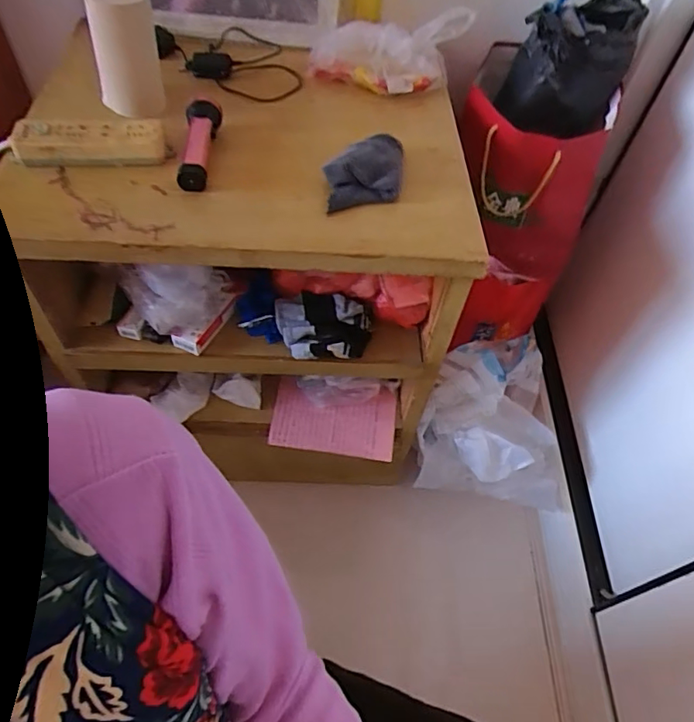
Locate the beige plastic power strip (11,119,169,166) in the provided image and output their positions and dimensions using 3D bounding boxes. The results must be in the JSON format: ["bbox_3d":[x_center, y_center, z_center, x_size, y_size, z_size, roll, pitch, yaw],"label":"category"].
[{"bbox_3d":[-0.289,-0.246,0.628,0.160,0.039,0.044,-1,55,-6],"label":"beige plastic power strip"}]

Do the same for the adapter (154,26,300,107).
[{"bbox_3d":[-0.169,-0.425,0.777,0.219,0.030,0.125,22,56,10],"label":"adapter"}]

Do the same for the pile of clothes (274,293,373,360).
[{"bbox_3d":[-0.035,-0.046,0.773,0.137,0.048,0.091,11,54,2],"label":"pile of clothes"}]

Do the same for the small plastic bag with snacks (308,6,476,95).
[{"bbox_3d":[0.054,-0.418,0.757,0.219,0.078,0.078,4,53,13],"label":"small plastic bag with snacks"}]

